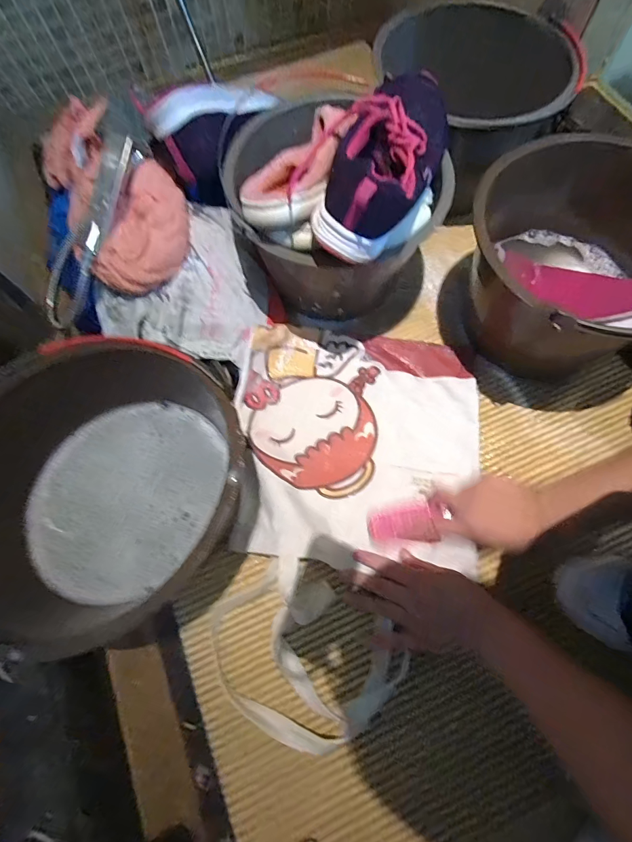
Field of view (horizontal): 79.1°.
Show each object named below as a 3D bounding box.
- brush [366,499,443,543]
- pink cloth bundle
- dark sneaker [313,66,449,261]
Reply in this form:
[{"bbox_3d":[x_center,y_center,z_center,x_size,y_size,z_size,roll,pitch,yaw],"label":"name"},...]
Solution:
[{"bbox_3d":[0.107,0.123,0.468,0.082,0.028,0.046,0,71,0],"label":"brush"},{"bbox_3d":[-0.291,-0.312,0.525,0.154,0.074,0.309,-38,74,-11],"label":"pink cloth bundle"},{"bbox_3d":[0.079,-0.282,0.404,0.112,0.093,0.259,15,72,7],"label":"dark sneaker"}]

